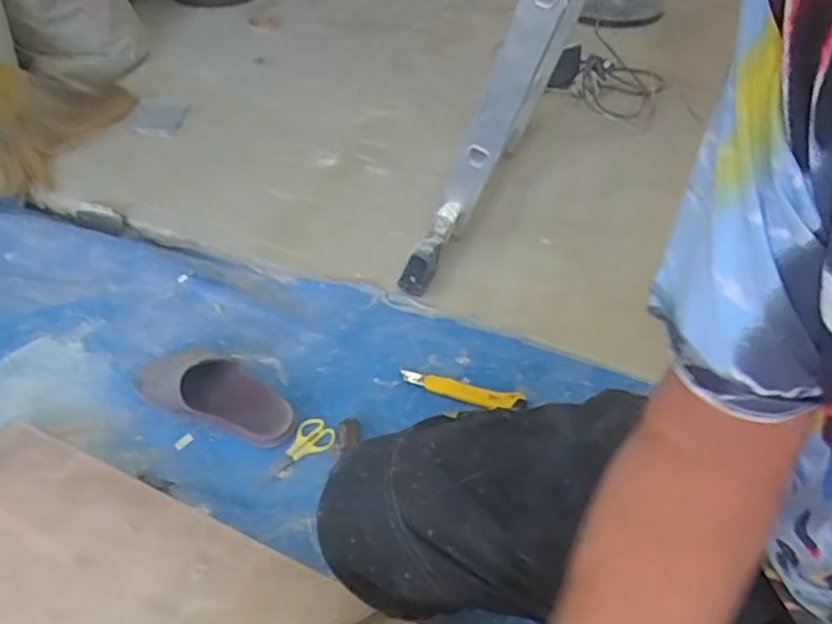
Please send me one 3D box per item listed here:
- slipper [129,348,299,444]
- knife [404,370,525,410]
[{"bbox_3d":[-0.276,0.103,0.871,0.242,0.053,0.107,15,46,11],"label":"slipper"},{"bbox_3d":[0.068,0.112,0.907,0.176,0.010,0.036,13,46,10],"label":"knife"}]

